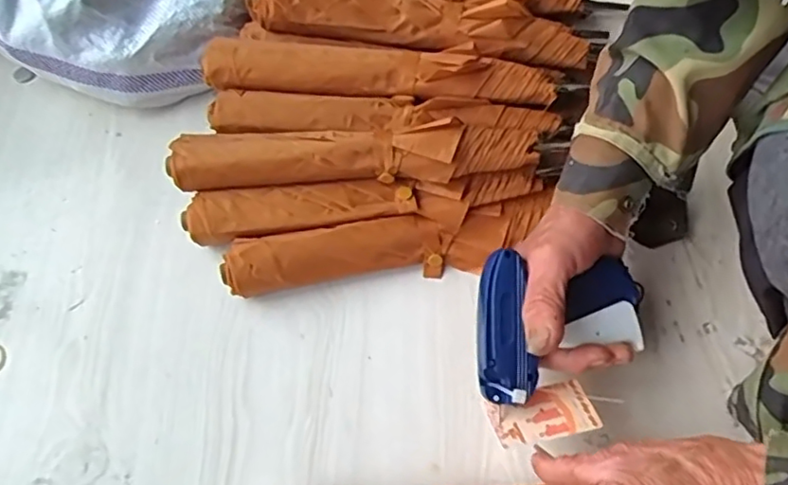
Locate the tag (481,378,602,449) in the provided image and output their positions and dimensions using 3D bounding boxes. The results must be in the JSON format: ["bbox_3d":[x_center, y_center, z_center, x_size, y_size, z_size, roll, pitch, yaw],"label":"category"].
[{"bbox_3d":[0.102,0.118,0.424,0.072,0.004,0.038,-11,48,-13],"label":"tag"}]

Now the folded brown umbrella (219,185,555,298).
[{"bbox_3d":[-0.011,0.003,0.519,0.261,0.046,0.054,-7,62,-4],"label":"folded brown umbrella"}]

